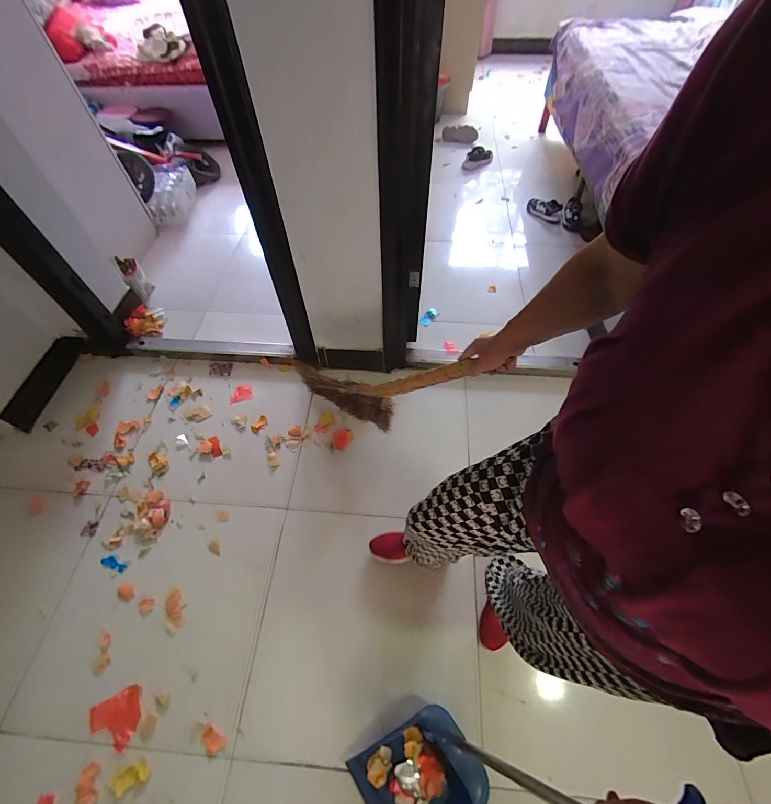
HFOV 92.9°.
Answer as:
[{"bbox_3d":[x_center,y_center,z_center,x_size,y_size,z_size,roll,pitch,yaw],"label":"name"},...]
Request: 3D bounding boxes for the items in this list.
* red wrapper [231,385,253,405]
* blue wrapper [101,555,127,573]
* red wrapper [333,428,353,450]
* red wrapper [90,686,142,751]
[{"bbox_3d":[-0.581,-0.032,1.476,0.086,0.012,0.075,-15,58,-12],"label":"red wrapper"},{"bbox_3d":[-0.854,0.507,1.154,0.093,0.007,0.033,16,60,11],"label":"blue wrapper"},{"bbox_3d":[-0.159,0.137,1.370,0.071,0.005,0.084,-10,57,-9],"label":"red wrapper"},{"bbox_3d":[-0.698,0.827,0.948,0.129,0.004,0.123,-22,57,-8],"label":"red wrapper"}]

